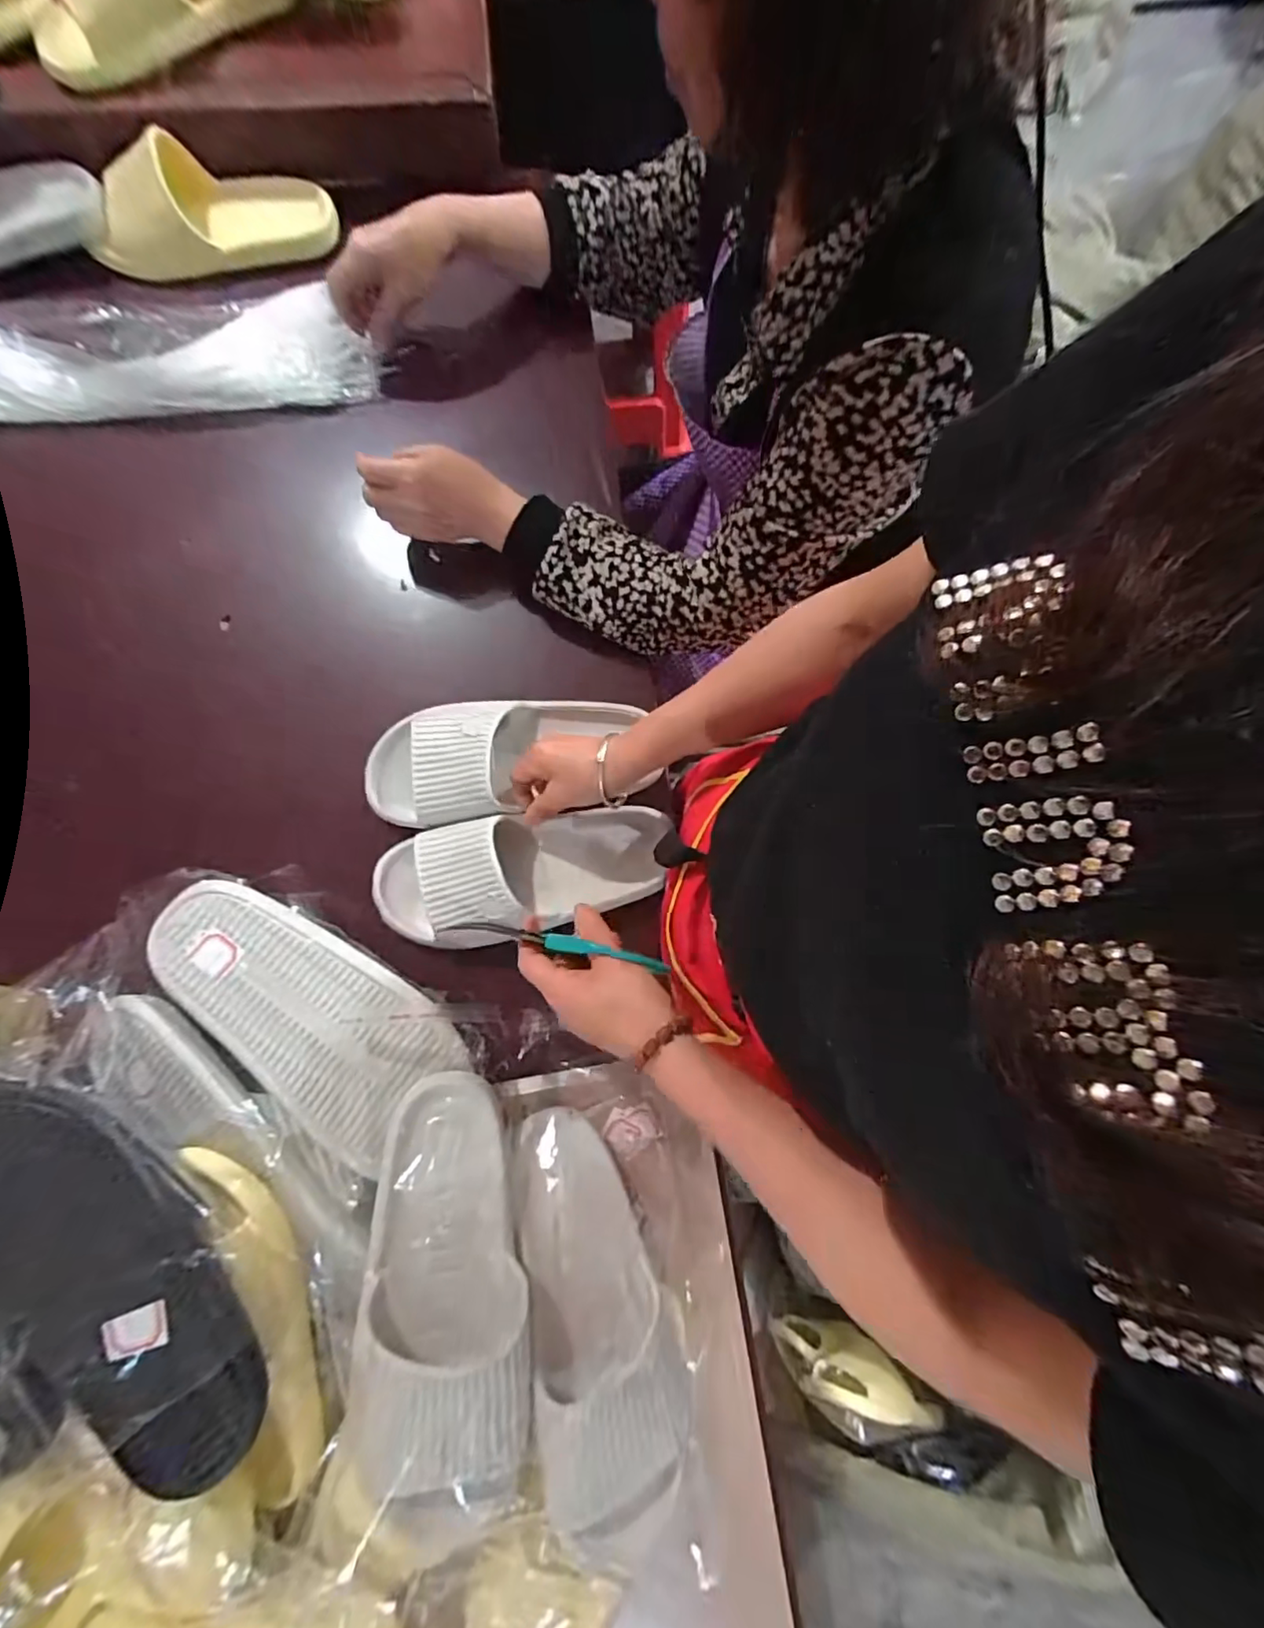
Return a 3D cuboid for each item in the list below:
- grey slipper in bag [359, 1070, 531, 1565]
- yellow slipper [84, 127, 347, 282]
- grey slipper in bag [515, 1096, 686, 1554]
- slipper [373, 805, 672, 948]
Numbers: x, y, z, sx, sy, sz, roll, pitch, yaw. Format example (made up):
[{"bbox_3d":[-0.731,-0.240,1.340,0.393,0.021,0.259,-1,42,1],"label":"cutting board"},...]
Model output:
[{"bbox_3d":[-0.120,0.294,0.366,0.097,0.064,0.235,-11,60,-1],"label":"grey slipper in bag"},{"bbox_3d":[-0.461,-0.658,0.630,0.250,0.083,0.098,-23,79,-17],"label":"yellow slipper"},{"bbox_3d":[-0.026,0.349,0.409,0.115,0.049,0.258,-1,59,-31],"label":"grey slipper in bag"},{"bbox_3d":[-0.092,0.049,0.495,0.249,0.064,0.100,-10,79,-12],"label":"slipper"}]

